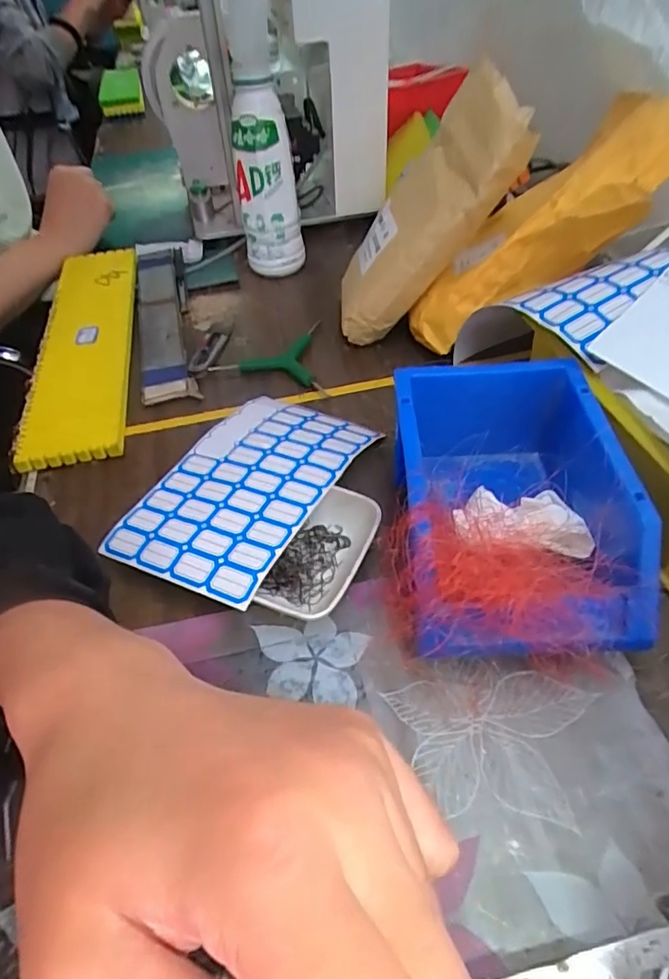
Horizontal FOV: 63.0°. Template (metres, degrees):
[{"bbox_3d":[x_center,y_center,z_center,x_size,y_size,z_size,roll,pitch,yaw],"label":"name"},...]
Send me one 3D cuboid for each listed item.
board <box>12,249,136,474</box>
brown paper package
[{"bbox_3d":[-0.246,-0.144,0.543,0.084,0.027,0.334,-12,48,-6],"label":"board"},{"bbox_3d":[0.080,-0.228,0.475,0.068,0.222,0.101,22,44,-22],"label":"brown paper package"}]

